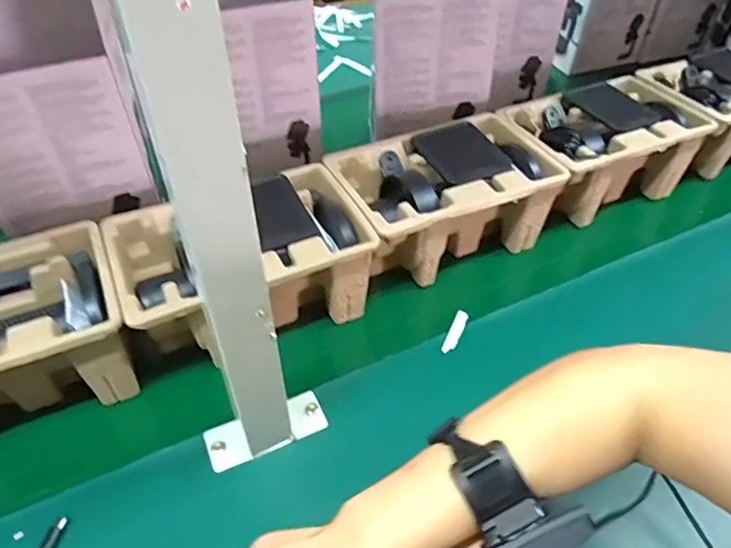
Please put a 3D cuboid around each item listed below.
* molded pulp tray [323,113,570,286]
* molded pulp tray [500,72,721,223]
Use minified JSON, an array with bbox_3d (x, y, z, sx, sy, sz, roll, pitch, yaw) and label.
[{"bbox_3d":[0.088,-0.082,0.621,0.222,0.101,0.139,-19,47,-15],"label":"molded pulp tray"},{"bbox_3d":[0.291,-0.153,0.695,0.223,0.108,0.147,-24,48,-19],"label":"molded pulp tray"}]

